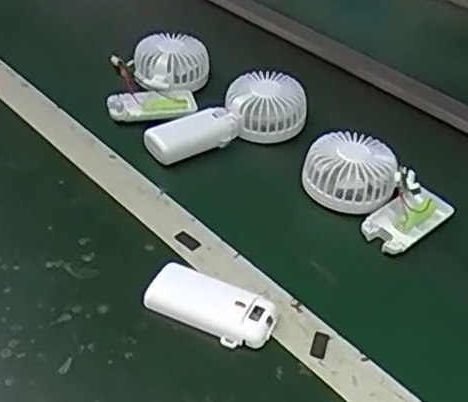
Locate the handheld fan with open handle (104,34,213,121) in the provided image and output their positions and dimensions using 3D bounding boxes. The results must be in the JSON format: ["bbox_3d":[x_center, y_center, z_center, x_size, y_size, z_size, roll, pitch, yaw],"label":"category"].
[{"bbox_3d":[-0.082,-0.142,0.733,0.092,0.049,0.127,10,37,3],"label":"handheld fan with open handle"}]

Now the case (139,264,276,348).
[{"bbox_3d":[-0.017,0.077,0.475,0.093,0.017,0.042,22,39,18],"label":"case"}]

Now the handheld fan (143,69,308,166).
[{"bbox_3d":[-0.009,-0.084,0.684,0.175,0.040,0.072,-25,46,-18],"label":"handheld fan"}]

